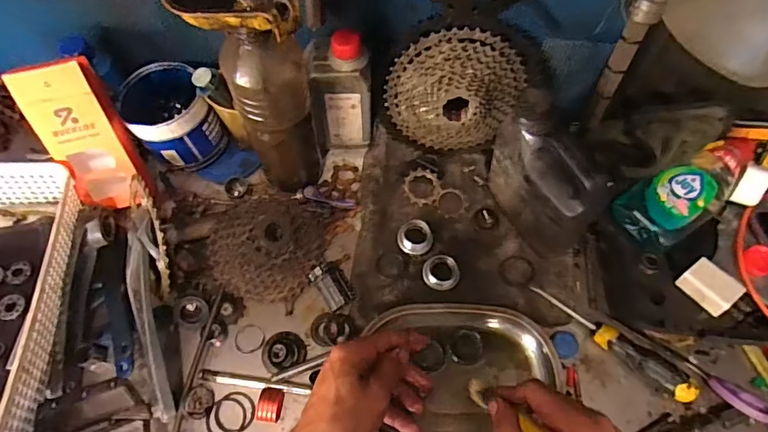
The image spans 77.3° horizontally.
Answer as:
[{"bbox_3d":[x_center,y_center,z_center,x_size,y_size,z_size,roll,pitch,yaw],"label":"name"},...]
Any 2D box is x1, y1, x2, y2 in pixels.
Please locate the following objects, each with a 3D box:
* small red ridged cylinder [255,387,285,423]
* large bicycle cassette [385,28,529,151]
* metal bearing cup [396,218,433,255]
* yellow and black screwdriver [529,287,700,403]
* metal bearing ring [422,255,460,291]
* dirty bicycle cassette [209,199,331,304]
[{"bbox_3d":[-0.118,0.200,0.508,0.024,0.034,0.033,4,66,1],"label":"small red ridged cylinder"},{"bbox_3d":[0.081,-0.141,0.575,0.154,0.163,0.043,4,45,2],"label":"large bicycle cassette"},{"bbox_3d":[0.039,0.027,0.594,0.043,0.031,0.034,20,67,8],"label":"metal bearing cup"},{"bbox_3d":[0.258,0.139,0.539,0.190,0.027,0.025,37,70,15],"label":"yellow and black screwdriver"},{"bbox_3d":[0.069,0.068,0.576,0.044,0.022,0.038,26,68,10],"label":"metal bearing ring"},{"bbox_3d":[-0.138,0.034,0.562,0.126,0.060,0.124,8,66,3],"label":"dirty bicycle cassette"}]

